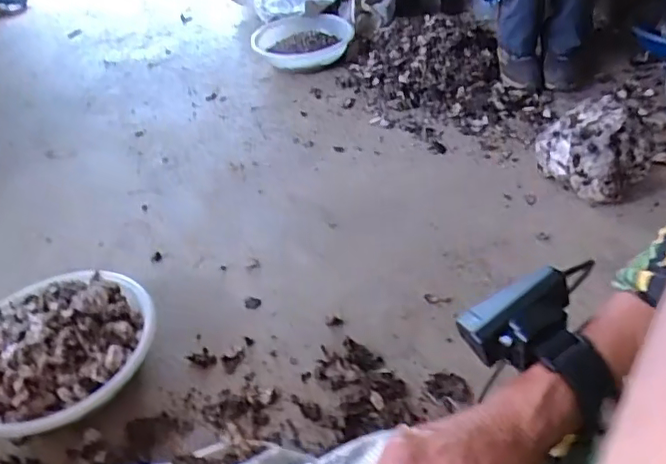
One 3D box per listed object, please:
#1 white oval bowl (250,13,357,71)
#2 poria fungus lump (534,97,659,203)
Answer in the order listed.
[{"bbox_3d":[-0.097,-0.586,1.765,0.296,0.112,0.255,10,45,15],"label":"white oval bowl"},{"bbox_3d":[0.527,-0.176,1.149,0.161,0.146,0.187,-21,43,-17],"label":"poria fungus lump"}]

